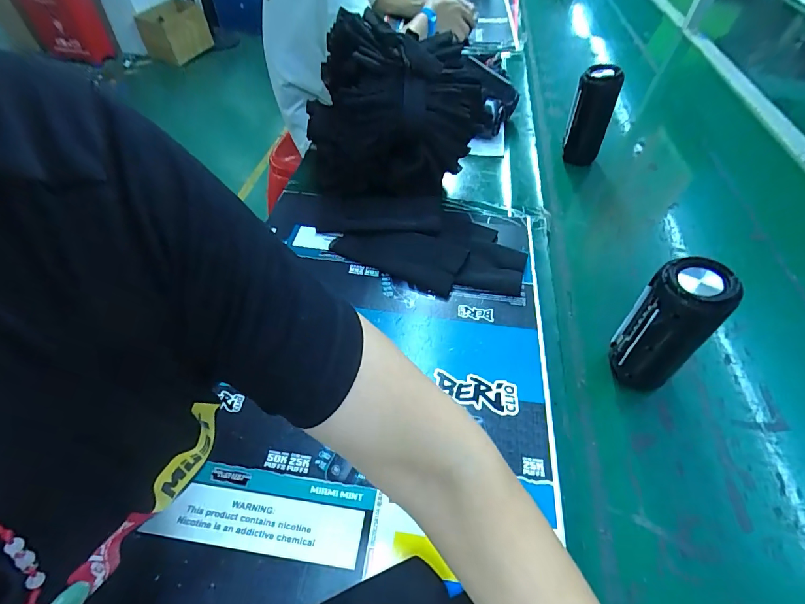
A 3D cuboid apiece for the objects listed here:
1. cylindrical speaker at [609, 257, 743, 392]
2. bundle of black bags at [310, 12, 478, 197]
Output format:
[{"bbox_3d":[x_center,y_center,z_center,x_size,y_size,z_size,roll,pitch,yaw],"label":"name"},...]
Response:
[{"bbox_3d":[0.249,0.027,0.389,0.049,0.144,0.063,-3,51,-7],"label":"cylindrical speaker"},{"bbox_3d":[-0.018,-0.261,0.559,0.222,0.192,0.153,-5,51,-9],"label":"bundle of black bags"}]

